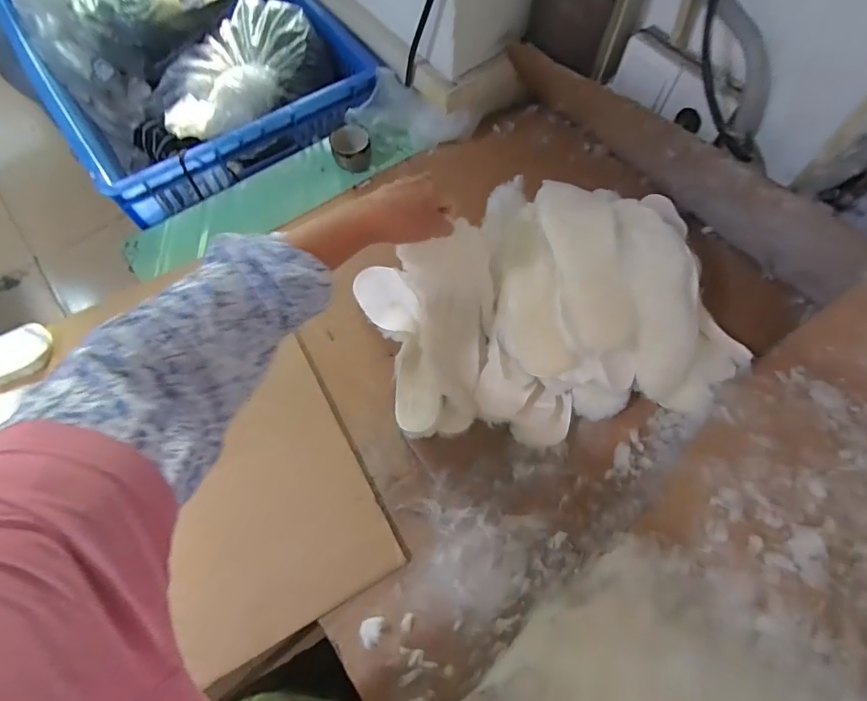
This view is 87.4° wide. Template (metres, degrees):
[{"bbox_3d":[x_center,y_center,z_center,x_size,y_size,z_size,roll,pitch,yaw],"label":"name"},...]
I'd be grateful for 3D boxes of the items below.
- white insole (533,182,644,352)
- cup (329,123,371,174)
[{"bbox_3d":[0.180,-0.108,0.536,0.085,0.017,0.222,-5,67,-2],"label":"white insole"},{"bbox_3d":[-0.132,-0.330,0.740,0.060,0.043,0.062,0,67,0],"label":"cup"}]

